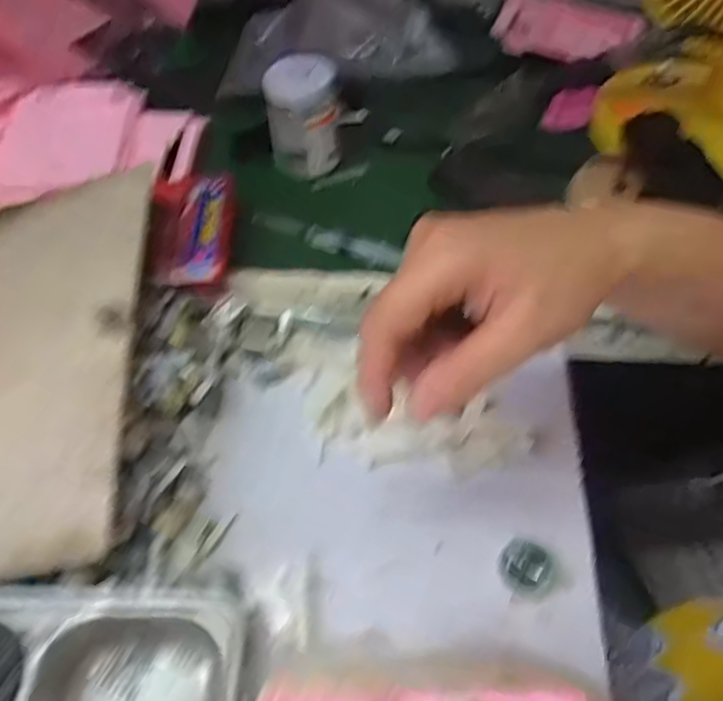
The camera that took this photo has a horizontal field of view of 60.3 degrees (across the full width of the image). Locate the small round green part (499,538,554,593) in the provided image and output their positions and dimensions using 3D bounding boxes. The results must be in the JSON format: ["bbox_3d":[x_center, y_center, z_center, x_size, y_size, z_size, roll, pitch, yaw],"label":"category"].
[{"bbox_3d":[0.097,0.130,0.373,0.031,0.016,0.030,-1,52,2],"label":"small round green part"}]

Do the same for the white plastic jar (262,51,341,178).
[{"bbox_3d":[-0.054,-0.223,0.599,0.065,0.092,0.061,-3,52,0],"label":"white plastic jar"}]

